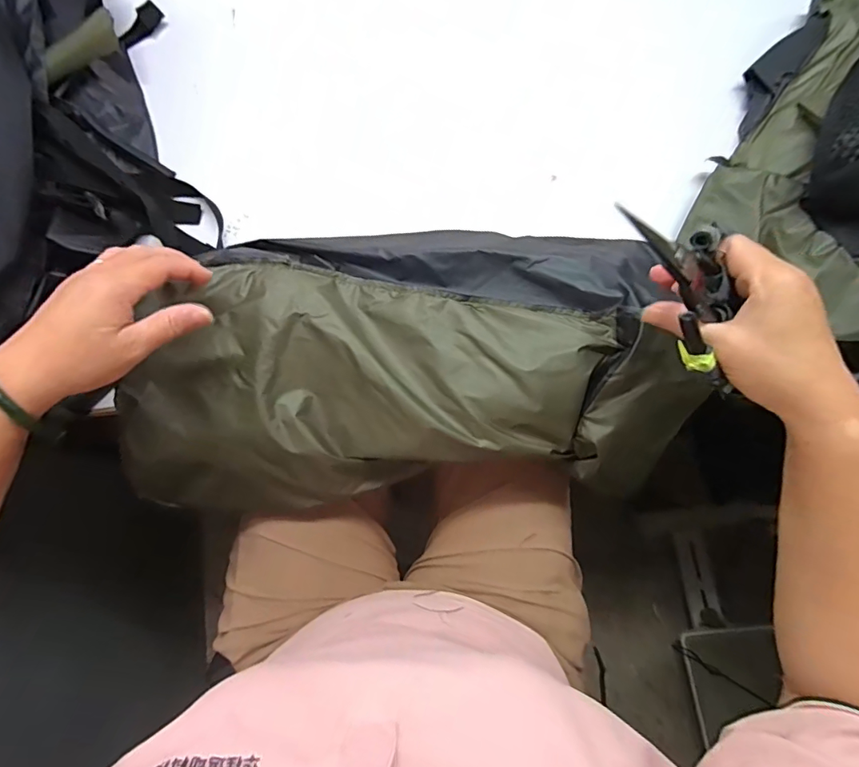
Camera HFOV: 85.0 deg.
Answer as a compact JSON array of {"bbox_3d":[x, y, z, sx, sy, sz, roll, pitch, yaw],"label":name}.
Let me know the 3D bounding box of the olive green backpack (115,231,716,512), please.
[{"bbox_3d":[-0.032,-0.019,0.434,0.493,0.101,0.237,-6,78,3],"label":"olive green backpack"}]

